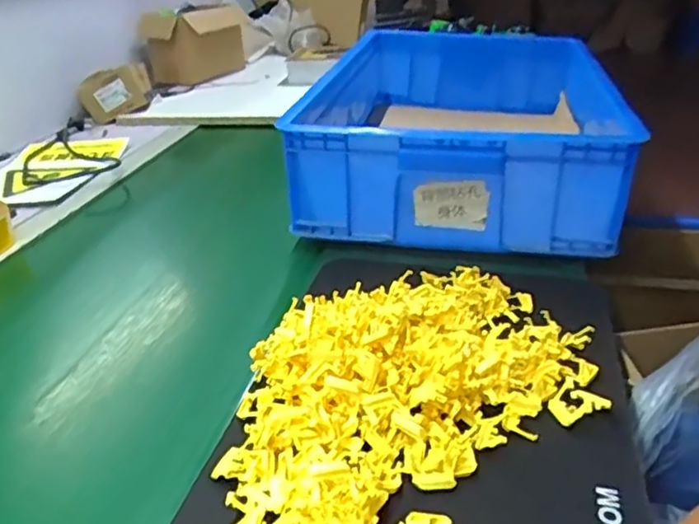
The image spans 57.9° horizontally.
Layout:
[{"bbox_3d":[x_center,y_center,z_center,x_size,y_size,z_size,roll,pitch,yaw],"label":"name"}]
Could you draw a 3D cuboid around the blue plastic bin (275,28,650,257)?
[{"bbox_3d":[0.156,-0.215,0.923,0.395,0.142,0.638,4,28,12],"label":"blue plastic bin"}]

